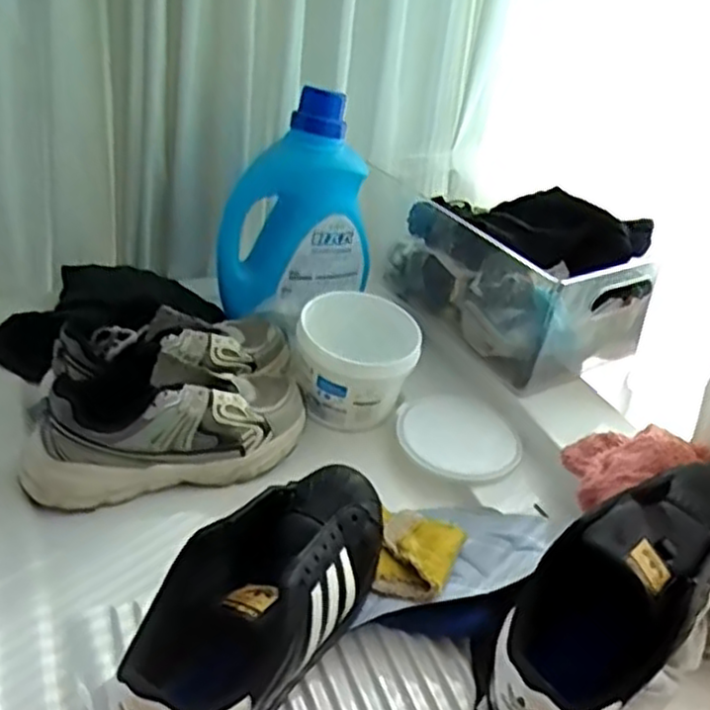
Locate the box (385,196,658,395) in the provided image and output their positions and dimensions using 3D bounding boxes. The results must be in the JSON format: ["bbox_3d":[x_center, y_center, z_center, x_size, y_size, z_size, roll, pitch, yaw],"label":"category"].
[{"bbox_3d":[0.164,-0.093,0.830,0.156,0.120,0.269,-14,40,-28],"label":"box"}]

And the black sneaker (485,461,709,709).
[{"bbox_3d":[0.192,0.159,0.517,0.266,0.119,0.095,-34,51,-27],"label":"black sneaker"}]

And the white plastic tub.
[{"bbox_3d":[-0.003,0.005,0.764,0.122,0.087,0.119,5,35,-4],"label":"white plastic tub"}]

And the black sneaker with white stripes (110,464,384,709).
[{"bbox_3d":[-0.059,0.171,0.510,0.090,0.109,0.254,25,38,23],"label":"black sneaker with white stripes"}]

